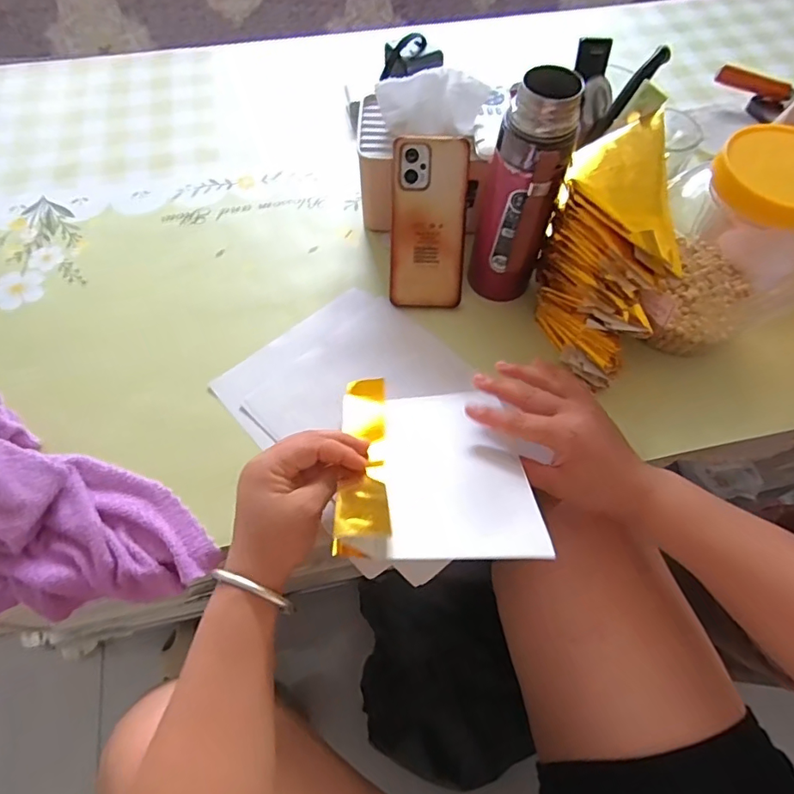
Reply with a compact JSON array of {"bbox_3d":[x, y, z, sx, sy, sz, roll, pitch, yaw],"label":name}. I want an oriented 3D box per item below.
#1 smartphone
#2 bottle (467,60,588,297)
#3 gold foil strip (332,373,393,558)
[{"bbox_3d":[0.033,-0.174,0.519,0.074,0.010,0.162,1,105,0],"label":"smartphone"},{"bbox_3d":[0.110,-0.172,0.461,0.065,0.205,0.060,13,62,6],"label":"bottle"},{"bbox_3d":[-0.026,0.047,0.403,0.037,0.020,0.180,-1,38,-2],"label":"gold foil strip"}]

